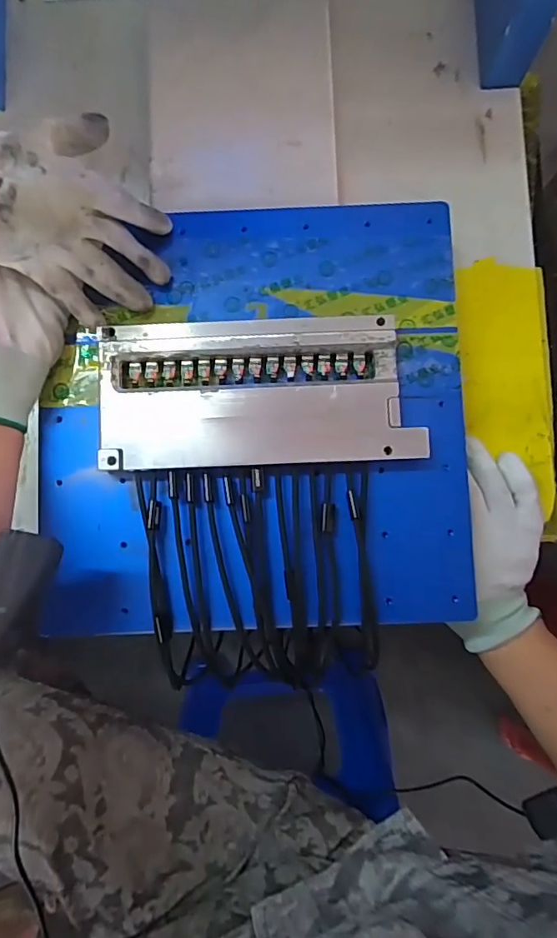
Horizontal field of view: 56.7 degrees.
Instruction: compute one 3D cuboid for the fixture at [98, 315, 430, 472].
[{"bbox_3d":[-0.014,-0.051,0.354,0.208,0.022,0.099,-2,85,1],"label":"fixture"}]

